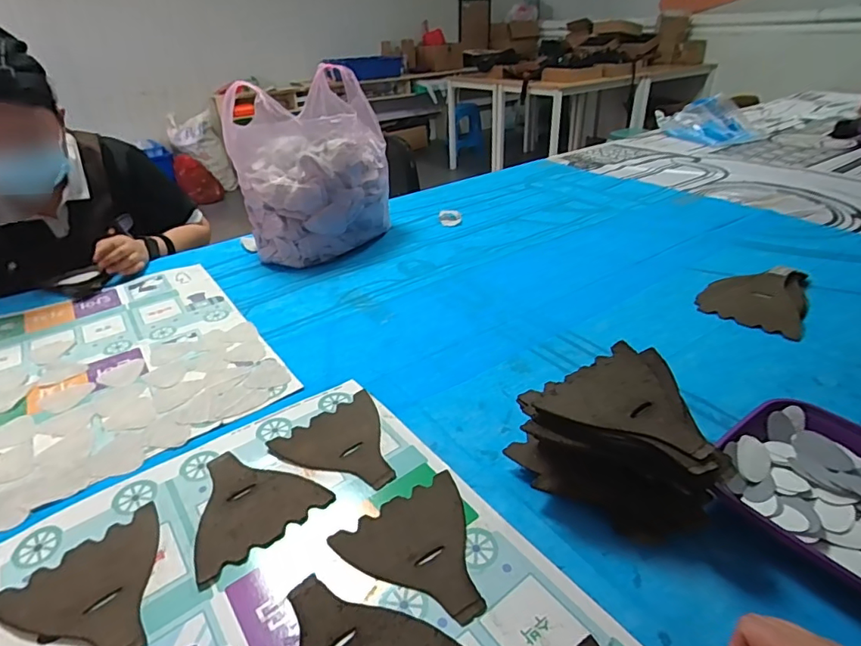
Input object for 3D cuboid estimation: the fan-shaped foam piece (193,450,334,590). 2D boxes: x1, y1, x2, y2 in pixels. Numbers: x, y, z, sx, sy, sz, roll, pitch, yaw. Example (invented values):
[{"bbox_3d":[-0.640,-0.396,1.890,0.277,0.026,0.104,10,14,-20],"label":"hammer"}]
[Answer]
[{"bbox_3d":[-0.186,0.173,0.498,0.124,0.004,0.130,-26,39,-32],"label":"fan-shaped foam piece"}]

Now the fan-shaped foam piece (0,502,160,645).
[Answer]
[{"bbox_3d":[-0.282,0.233,0.413,0.134,0.004,0.140,26,42,37],"label":"fan-shaped foam piece"}]

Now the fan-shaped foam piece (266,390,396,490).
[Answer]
[{"bbox_3d":[-0.091,0.137,0.554,0.127,0.004,0.132,-27,40,-33],"label":"fan-shaped foam piece"}]

